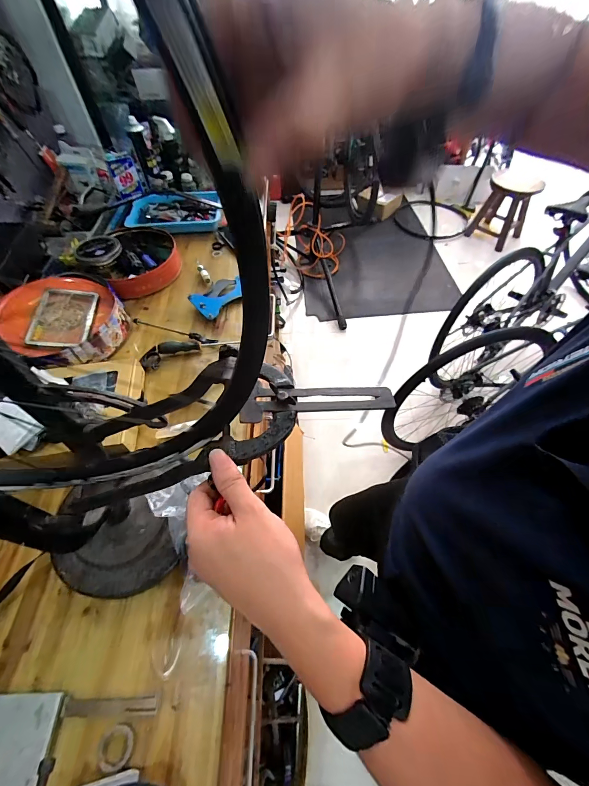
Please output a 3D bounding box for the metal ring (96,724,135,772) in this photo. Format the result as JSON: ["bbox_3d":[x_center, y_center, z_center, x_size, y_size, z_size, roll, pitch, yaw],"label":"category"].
[{"bbox_3d":[-0.237,0.467,0.433,0.045,0.011,0.043,-1,57,1],"label":"metal ring"}]

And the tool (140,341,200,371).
[{"bbox_3d":[-0.313,-0.105,0.815,0.143,0.036,0.058,-30,61,-17],"label":"tool"}]

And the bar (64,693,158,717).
[{"bbox_3d":[-0.257,0.439,0.458,0.126,0.006,0.021,-3,57,0],"label":"bar"}]

